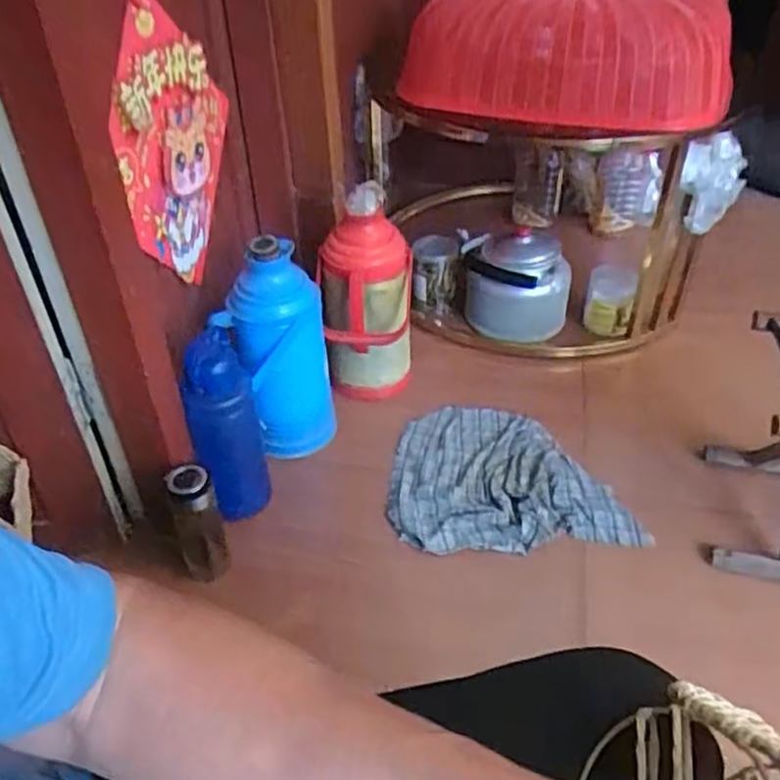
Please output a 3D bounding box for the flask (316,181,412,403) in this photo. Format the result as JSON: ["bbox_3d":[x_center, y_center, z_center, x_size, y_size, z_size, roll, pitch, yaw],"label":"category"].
[{"bbox_3d":[-0.040,-0.135,1.264,0.151,0.398,0.126,-2,40,-1],"label":"flask"}]

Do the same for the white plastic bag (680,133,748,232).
[{"bbox_3d":[0.584,-0.370,1.317,0.111,0.166,0.068,12,41,15],"label":"white plastic bag"}]

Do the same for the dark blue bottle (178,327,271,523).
[{"bbox_3d":[-0.246,0.065,1.095,0.099,0.307,0.085,-9,40,-9],"label":"dark blue bottle"}]

